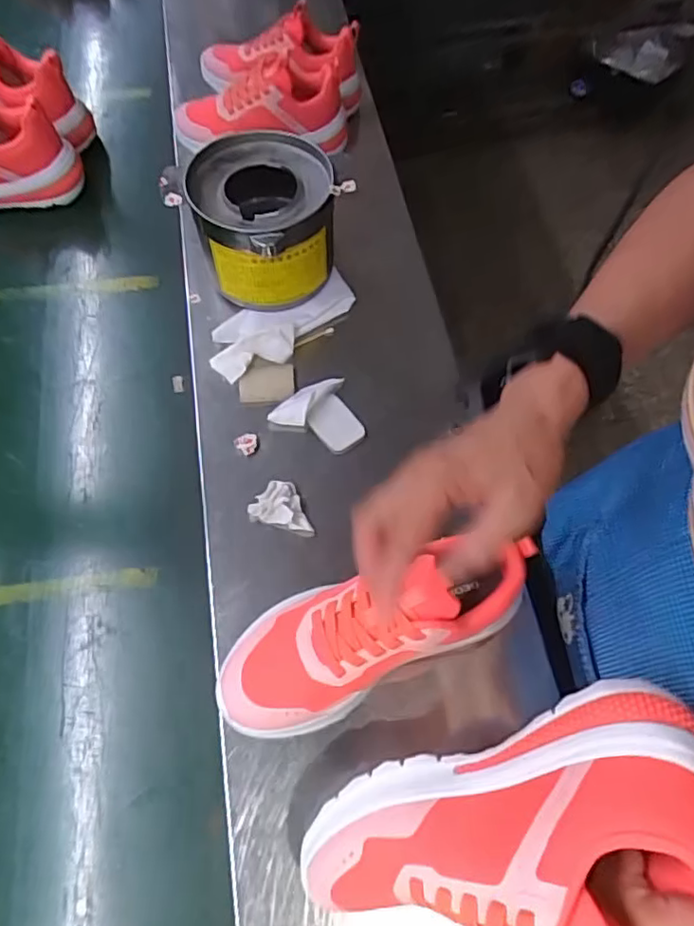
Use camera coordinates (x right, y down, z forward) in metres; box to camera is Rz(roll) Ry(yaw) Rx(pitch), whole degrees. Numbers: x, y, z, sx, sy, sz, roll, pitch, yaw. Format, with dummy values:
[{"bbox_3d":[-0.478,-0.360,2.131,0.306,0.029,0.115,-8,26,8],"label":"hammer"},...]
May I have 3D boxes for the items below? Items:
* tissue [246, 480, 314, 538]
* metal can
[{"bbox_3d":[-0.055,0.038,0.541,0.059,0.016,0.040,15,63,4],"label":"tissue"},{"bbox_3d":[-0.083,-0.242,0.619,0.133,0.116,0.145,1,63,-3],"label":"metal can"}]

